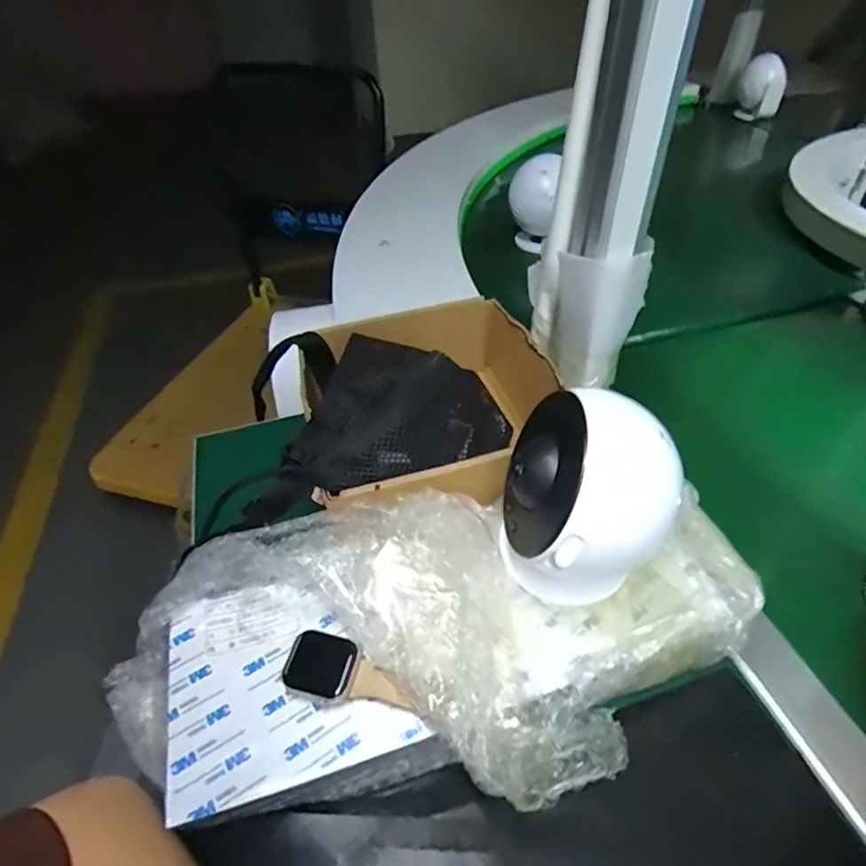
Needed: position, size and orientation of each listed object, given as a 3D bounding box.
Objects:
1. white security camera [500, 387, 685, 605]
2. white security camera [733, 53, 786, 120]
[{"bbox_3d":[0.084,0.043,0.307,0.079,0.123,0.077,-1,43,1],"label":"white security camera"},{"bbox_3d":[0.804,-0.854,1.302,0.105,0.126,0.115,16,46,18],"label":"white security camera"}]

